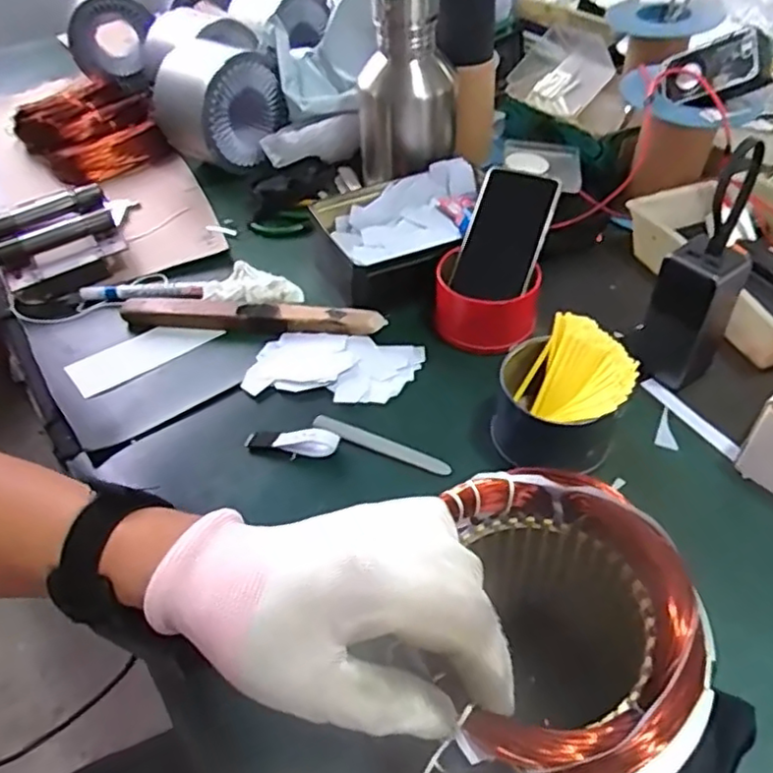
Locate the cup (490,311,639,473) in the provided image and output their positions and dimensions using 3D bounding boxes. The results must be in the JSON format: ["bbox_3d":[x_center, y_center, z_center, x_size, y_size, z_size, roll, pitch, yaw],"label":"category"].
[{"bbox_3d":[0.147,0.009,0.542,0.099,0.094,0.095,-3,47,3],"label":"cup"}]

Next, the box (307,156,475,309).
[{"bbox_3d":[0.035,-0.169,0.727,0.210,0.058,0.156,-19,48,-12],"label":"box"}]

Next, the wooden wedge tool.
[{"bbox_3d":[-0.144,-0.073,0.681,0.279,0.026,0.032,3,47,9],"label":"wooden wedge tool"}]

